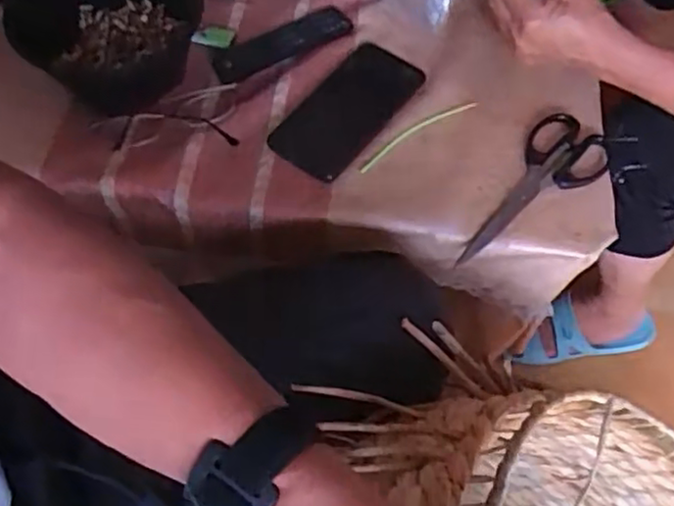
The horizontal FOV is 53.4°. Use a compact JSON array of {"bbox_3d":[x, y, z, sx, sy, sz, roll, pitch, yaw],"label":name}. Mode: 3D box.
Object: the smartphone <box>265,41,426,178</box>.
[{"bbox_3d":[0.011,-0.140,0.645,0.082,0.007,0.164,33,64,15],"label":"smartphone"}]

